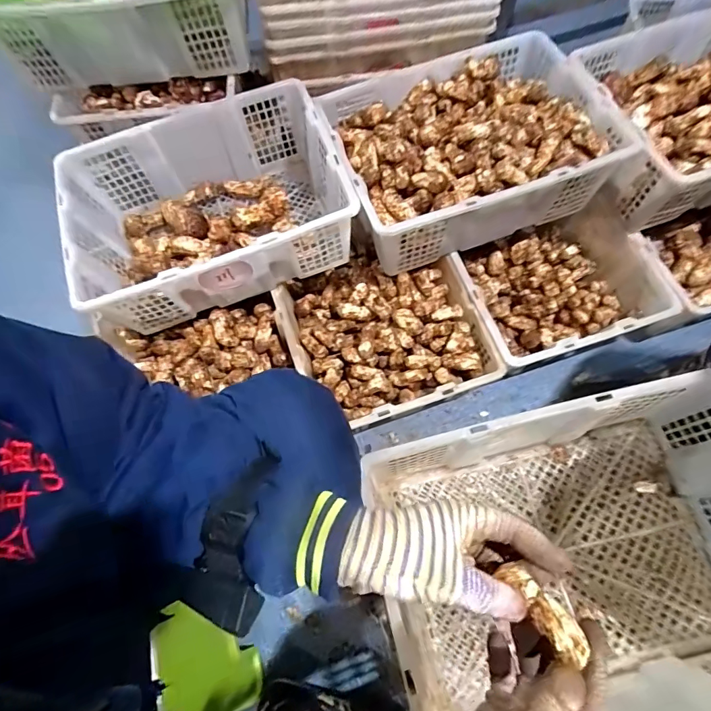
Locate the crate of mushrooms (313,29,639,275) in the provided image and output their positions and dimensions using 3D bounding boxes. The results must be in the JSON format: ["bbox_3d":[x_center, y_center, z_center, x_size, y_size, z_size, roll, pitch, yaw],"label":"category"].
[{"bbox_3d":[0.213,-0.404,0.828,0.491,0.152,0.376,-17,68,-4],"label":"crate of mushrooms"}]

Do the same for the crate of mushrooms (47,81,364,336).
[{"bbox_3d":[-0.263,-0.269,0.805,0.471,0.176,0.352,-20,68,-5],"label":"crate of mushrooms"}]

